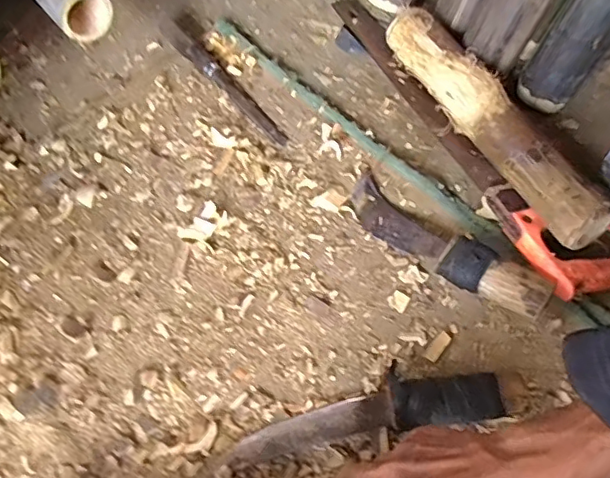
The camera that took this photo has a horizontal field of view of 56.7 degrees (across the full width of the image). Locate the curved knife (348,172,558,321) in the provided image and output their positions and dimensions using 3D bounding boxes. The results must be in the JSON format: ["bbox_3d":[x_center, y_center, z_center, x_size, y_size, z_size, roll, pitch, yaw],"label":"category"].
[{"bbox_3d":[0.147,0.002,0.600,0.238,0.051,0.071,34,64,15],"label":"curved knife"}]

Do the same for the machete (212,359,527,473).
[{"bbox_3d":[0.061,0.153,0.520,0.288,0.038,0.064,-7,61,-7],"label":"machete"}]

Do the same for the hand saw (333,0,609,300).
[{"bbox_3d":[0.193,-0.141,0.688,0.106,0.040,0.503,-25,65,-16],"label":"hand saw"}]

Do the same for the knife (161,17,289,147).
[{"bbox_3d":[-0.104,-0.209,0.718,0.038,0.028,0.244,-36,69,-21],"label":"knife"}]

